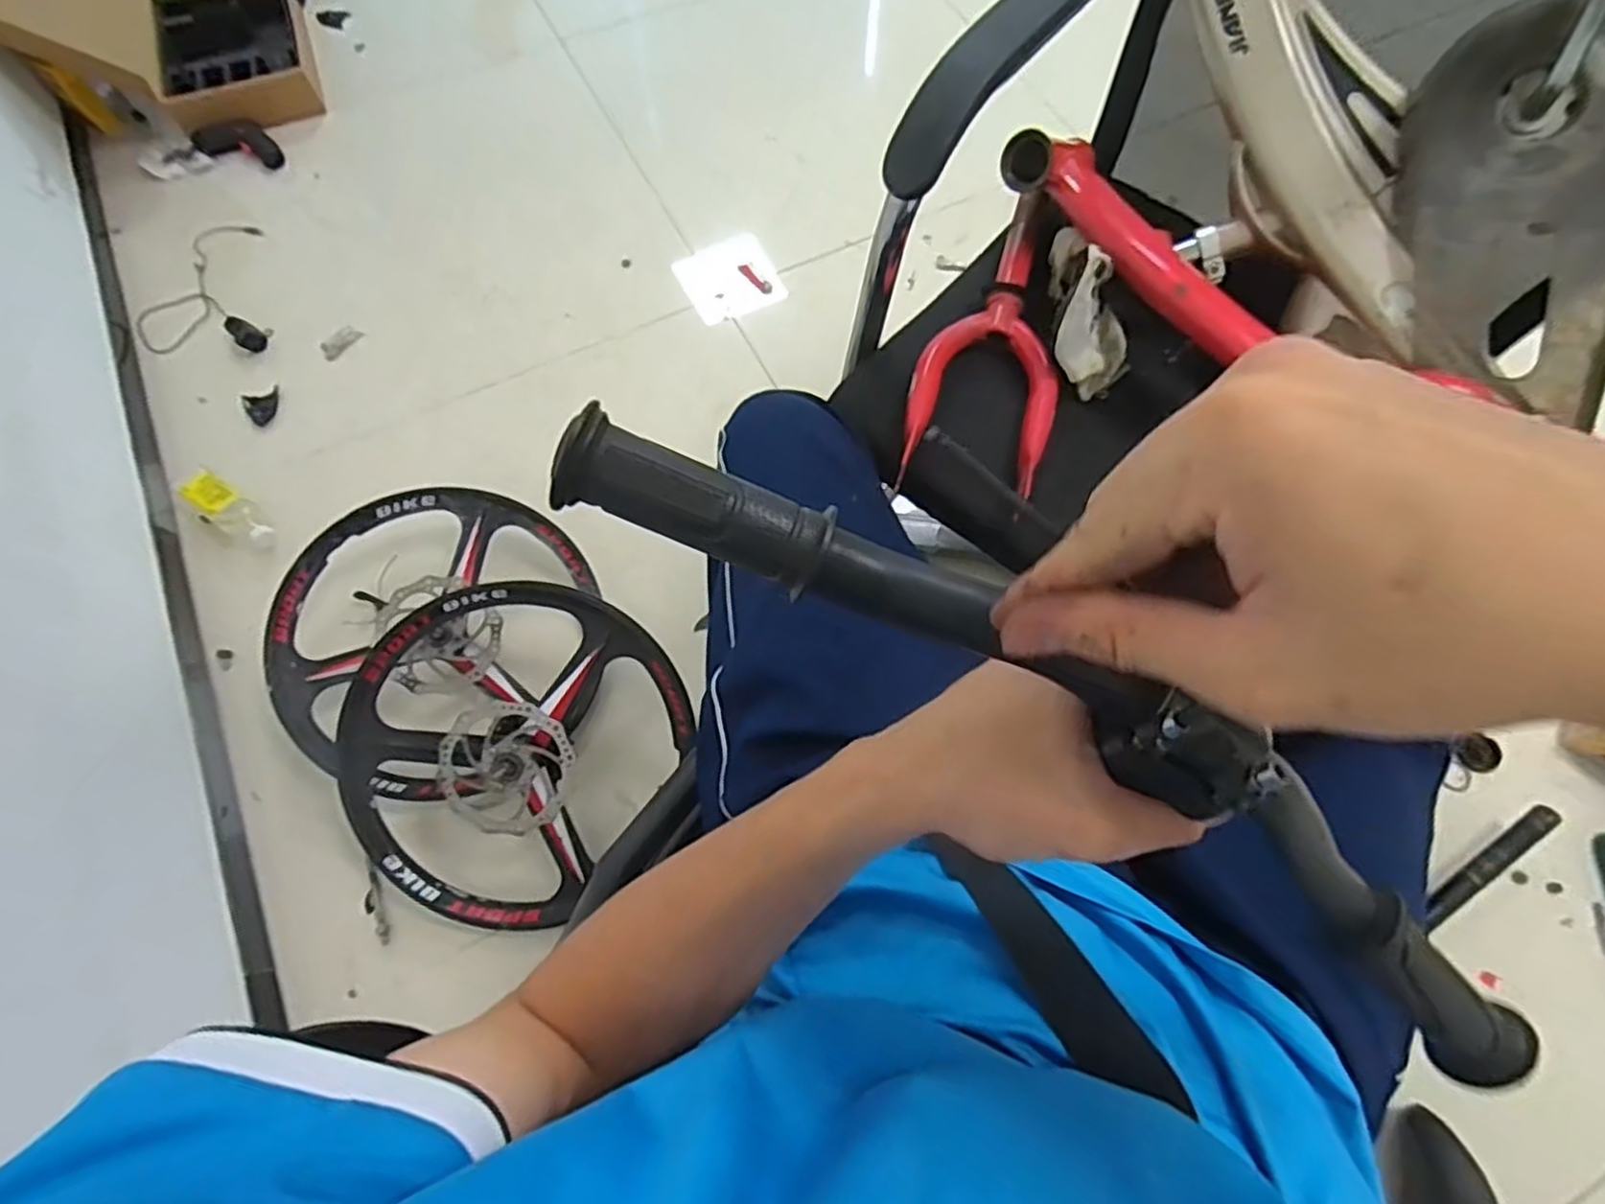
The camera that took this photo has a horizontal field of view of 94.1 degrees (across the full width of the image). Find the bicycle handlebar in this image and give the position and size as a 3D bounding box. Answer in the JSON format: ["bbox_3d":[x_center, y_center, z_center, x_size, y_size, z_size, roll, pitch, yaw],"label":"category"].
[{"bbox_3d":[0.103,0.049,0.235,0.396,0.055,0.043,31,72,-6],"label":"bicycle handlebar"}]

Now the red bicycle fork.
[{"bbox_3d":[0.173,-0.236,0.658,0.118,0.034,0.350,16,68,6],"label":"red bicycle fork"}]

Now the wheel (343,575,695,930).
[{"bbox_3d":[-0.356,0.169,0.894,0.360,0.113,0.405,37,88,-5],"label":"wheel"}]

